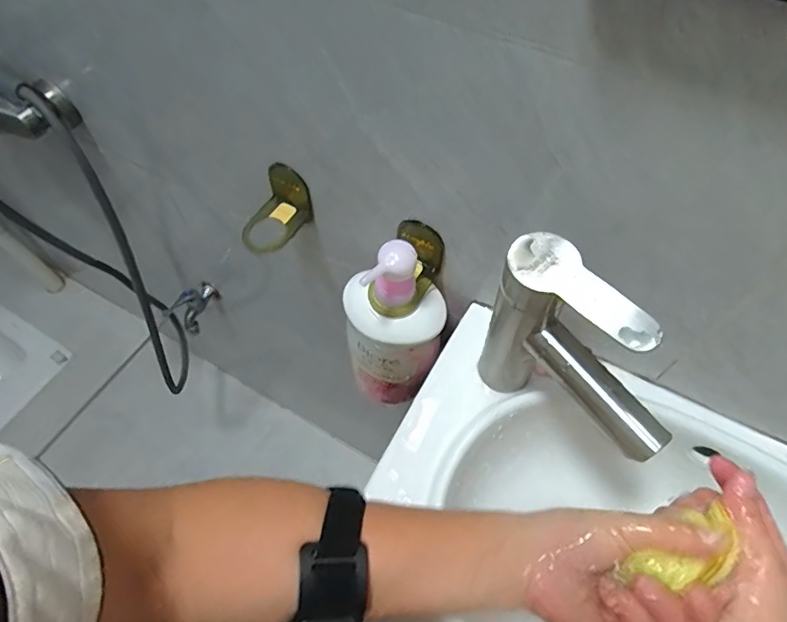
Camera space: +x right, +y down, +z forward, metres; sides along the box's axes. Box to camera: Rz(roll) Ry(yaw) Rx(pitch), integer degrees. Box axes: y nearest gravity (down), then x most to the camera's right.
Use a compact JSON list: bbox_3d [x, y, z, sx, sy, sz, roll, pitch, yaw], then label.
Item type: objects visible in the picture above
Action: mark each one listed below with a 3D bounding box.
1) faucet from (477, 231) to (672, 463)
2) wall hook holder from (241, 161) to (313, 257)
[{"bbox_3d":[0.123,0.040,0.353,0.040,0.155,0.134,-34,66,-17],"label":"faucet"},{"bbox_3d":[-0.117,-0.096,0.499,0.049,0.051,0.073,30,65,16],"label":"wall hook holder"}]

